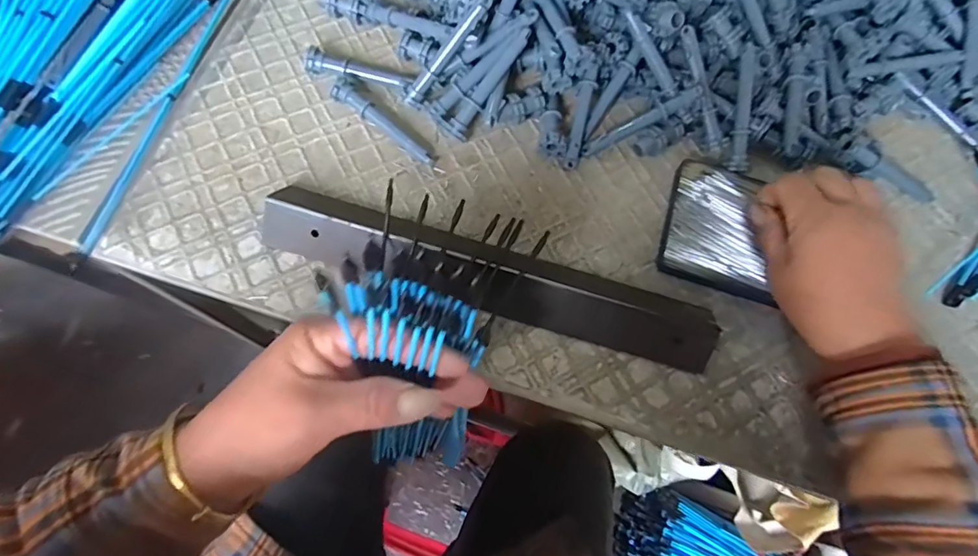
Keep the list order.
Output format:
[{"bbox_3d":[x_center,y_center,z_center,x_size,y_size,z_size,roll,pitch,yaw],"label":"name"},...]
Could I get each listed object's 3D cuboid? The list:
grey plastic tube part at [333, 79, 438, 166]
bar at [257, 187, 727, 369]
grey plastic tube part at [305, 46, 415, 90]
[{"bbox_3d":[-0.078,-0.117,0.390,0.093,0.017,0.016,39,73,7],"label":"grey plastic tube part"},{"bbox_3d":[-0.001,-0.001,0.356,0.312,0.035,0.051,18,72,1],"label":"bar"},{"bbox_3d":[-0.100,-0.161,0.406,0.086,0.021,0.018,16,72,0],"label":"grey plastic tube part"}]

